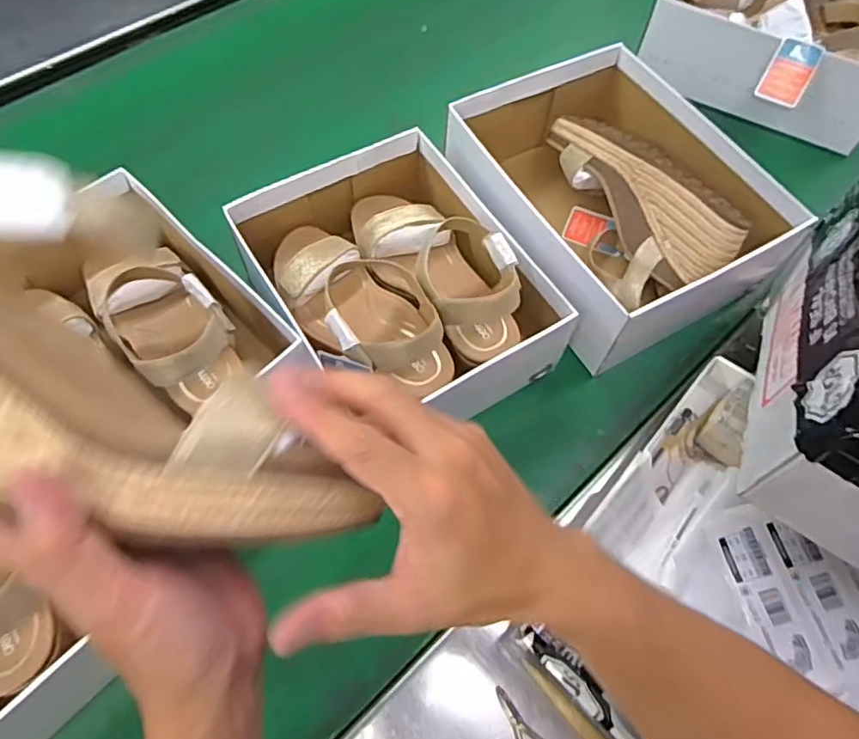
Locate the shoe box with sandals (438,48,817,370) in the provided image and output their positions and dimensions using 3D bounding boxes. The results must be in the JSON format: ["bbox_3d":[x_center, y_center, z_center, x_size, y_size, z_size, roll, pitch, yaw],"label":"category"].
[{"bbox_3d":[0.180,-0.187,0.640,0.273,0.109,0.322,-25,65,-15],"label":"shoe box with sandals"}]

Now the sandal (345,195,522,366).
[{"bbox_3d":[0.006,-0.108,0.563,0.103,0.084,0.230,-23,65,-14],"label":"sandal"}]

